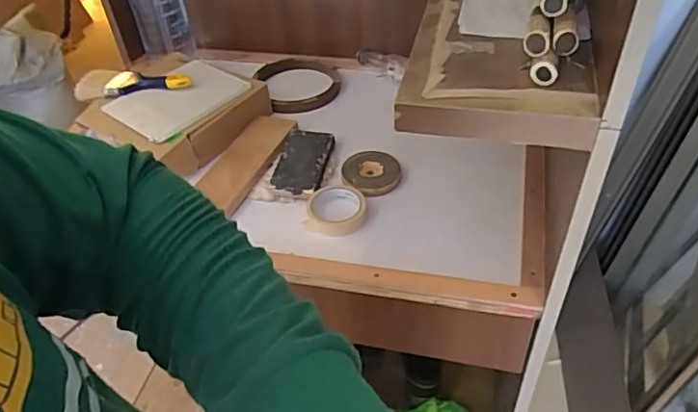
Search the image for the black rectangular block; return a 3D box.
[{"bbox_3d":[-0.081,-0.081,0.979,0.082,0.020,0.160,4,43,10],"label":"black rectangular block"}]

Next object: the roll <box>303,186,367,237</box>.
[{"bbox_3d":[-0.021,0.007,0.896,0.097,0.029,0.088,0,43,6],"label":"roll"}]

